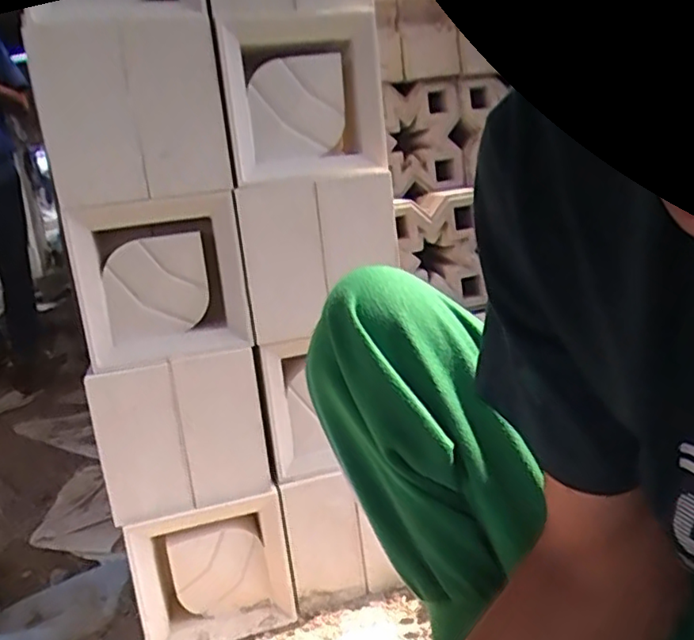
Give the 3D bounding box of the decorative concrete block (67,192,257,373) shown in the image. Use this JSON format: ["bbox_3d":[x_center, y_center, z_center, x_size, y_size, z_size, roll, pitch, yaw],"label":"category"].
[{"bbox_3d":[-0.242,-0.053,0.809,0.213,0.198,0.066,-13,11,-21],"label":"decorative concrete block"}]

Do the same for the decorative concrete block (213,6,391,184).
[{"bbox_3d":[-0.059,-0.303,0.834,0.210,0.210,0.050,-13,11,-18],"label":"decorative concrete block"}]

